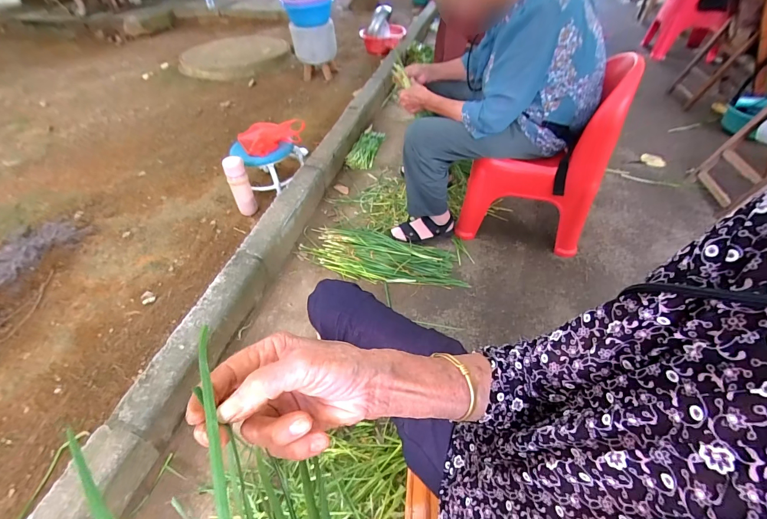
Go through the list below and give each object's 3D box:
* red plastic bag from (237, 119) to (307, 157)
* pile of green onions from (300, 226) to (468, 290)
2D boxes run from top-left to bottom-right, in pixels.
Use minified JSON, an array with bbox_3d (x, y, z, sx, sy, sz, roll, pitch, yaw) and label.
[{"bbox_3d":[-0.460,-0.528,1.405,0.270,0.080,0.185,-19,50,-15],"label":"red plastic bag"},{"bbox_3d":[-0.020,-0.019,1.203,0.565,0.037,0.225,13,45,17],"label":"pile of green onions"}]

